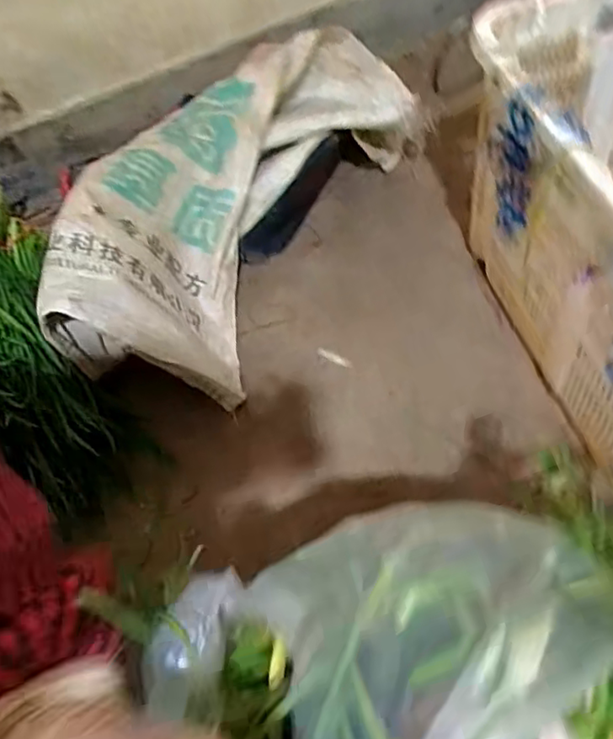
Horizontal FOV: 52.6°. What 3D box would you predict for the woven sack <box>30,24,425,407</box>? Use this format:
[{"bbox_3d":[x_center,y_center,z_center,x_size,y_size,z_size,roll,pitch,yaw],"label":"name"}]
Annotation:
[{"bbox_3d":[-0.101,-0.238,0.886,0.295,0.219,0.600,26,64,20],"label":"woven sack"}]

